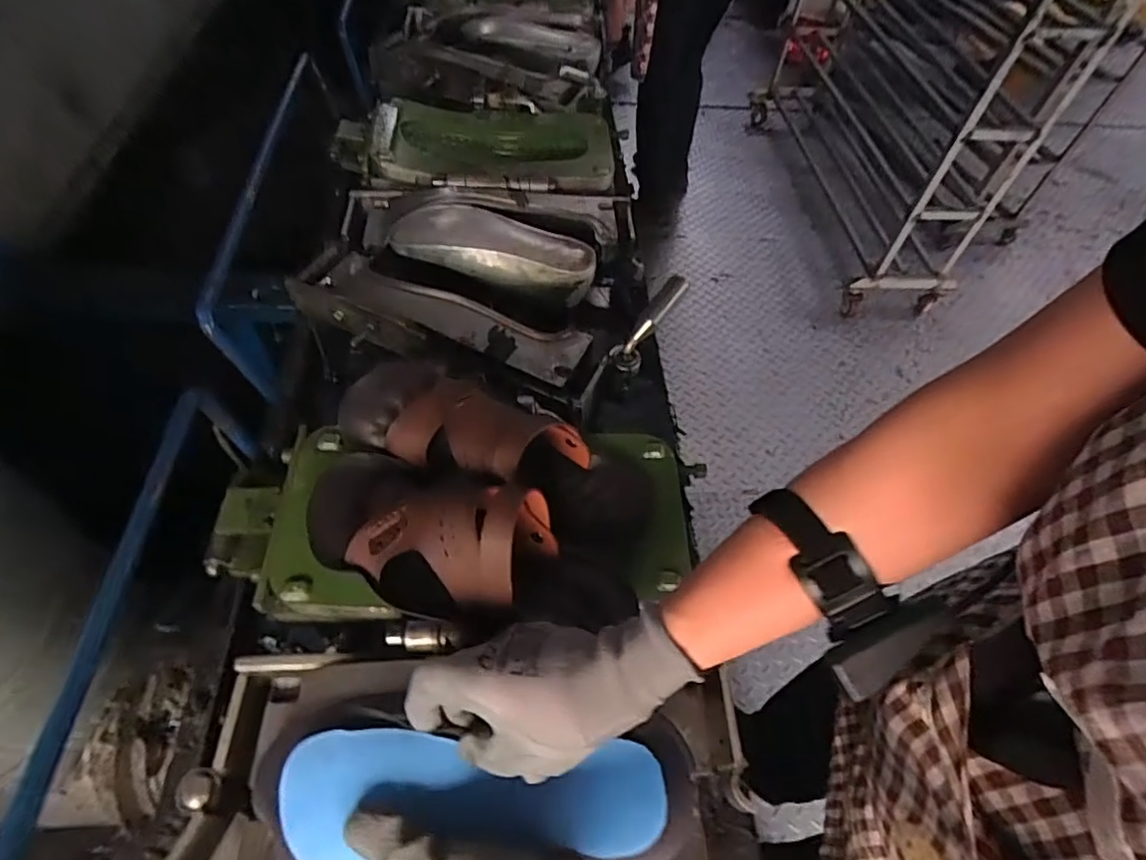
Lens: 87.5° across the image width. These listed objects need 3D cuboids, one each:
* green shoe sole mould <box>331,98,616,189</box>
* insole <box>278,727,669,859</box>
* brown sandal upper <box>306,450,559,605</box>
[{"bbox_3d":[-0.142,-0.426,0.895,0.399,0.037,0.233,-3,55,-6],"label":"green shoe sole mould"},{"bbox_3d":[-0.063,0.241,0.384,0.244,0.018,0.081,4,55,-3],"label":"insole"},{"bbox_3d":[-0.114,0.076,0.471,0.186,0.073,0.093,10,53,22],"label":"brown sandal upper"}]

